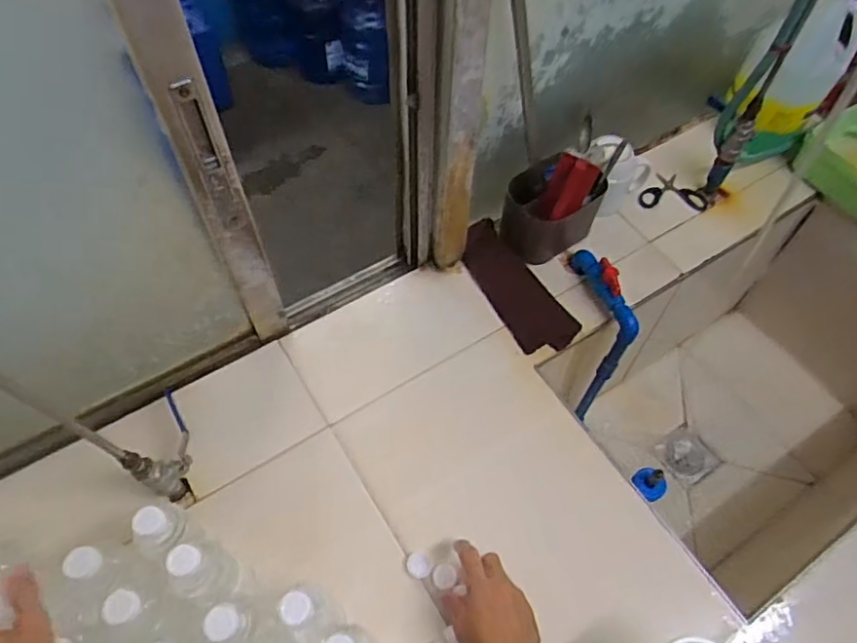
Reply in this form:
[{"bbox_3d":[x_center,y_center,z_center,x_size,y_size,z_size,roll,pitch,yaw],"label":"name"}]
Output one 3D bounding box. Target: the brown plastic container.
[{"bbox_3d":[0.191,-0.180,0.912,0.136,0.128,0.108,-36,65,-22],"label":"brown plastic container"}]

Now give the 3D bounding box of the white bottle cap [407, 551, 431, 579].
[{"bbox_3d":[-0.011,0.290,0.695,0.028,0.006,0.029,0,57,-1],"label":"white bottle cap"}]

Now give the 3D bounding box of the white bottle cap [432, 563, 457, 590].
[{"bbox_3d":[0.019,0.299,0.684,0.027,0.007,0.028,-11,58,-8],"label":"white bottle cap"}]

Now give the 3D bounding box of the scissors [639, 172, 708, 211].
[{"bbox_3d":[0.416,-0.225,1.027,0.109,0.019,0.113,-16,57,-18],"label":"scissors"}]

